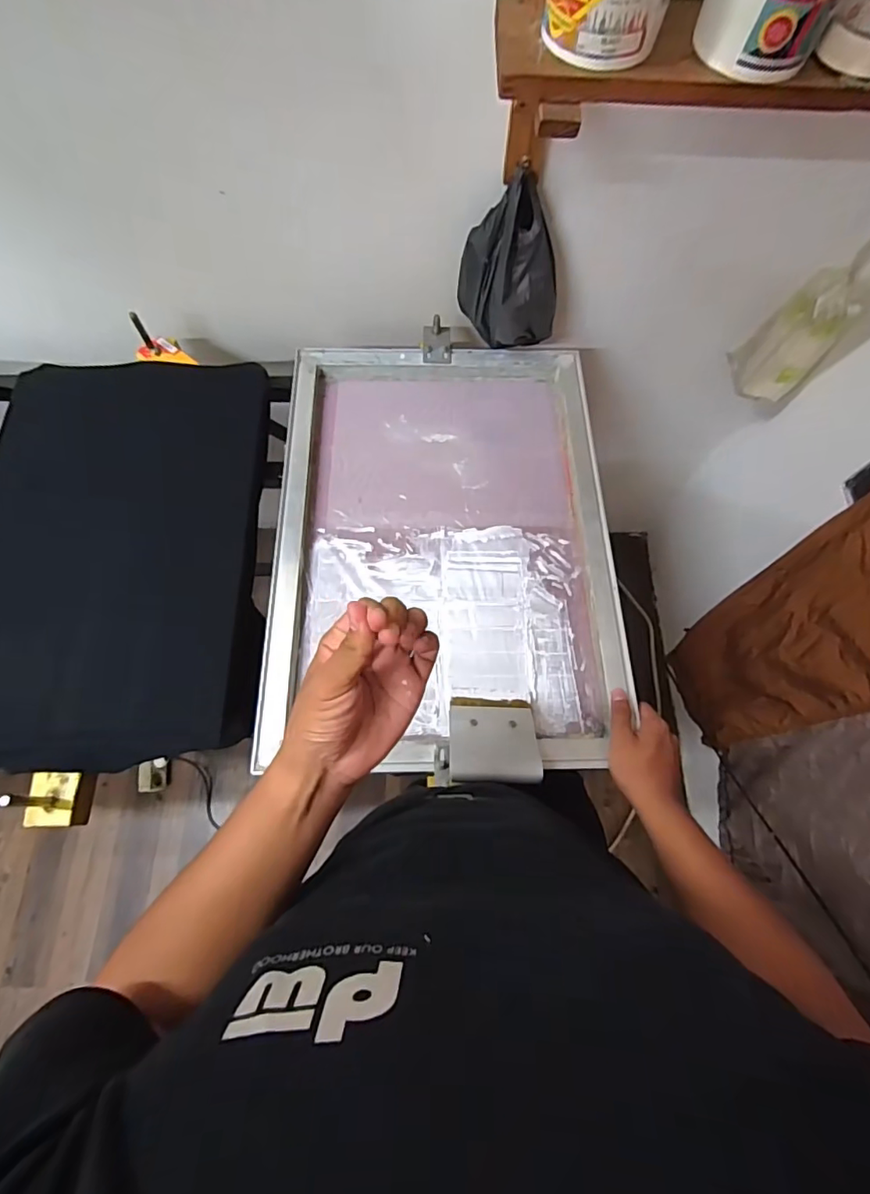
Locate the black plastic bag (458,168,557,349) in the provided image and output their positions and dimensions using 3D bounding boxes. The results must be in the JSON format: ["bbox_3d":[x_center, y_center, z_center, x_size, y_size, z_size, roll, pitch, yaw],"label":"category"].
[{"bbox_3d":[0.121,-0.493,0.820,0.123,0.217,0.129,-22,72,-11],"label":"black plastic bag"}]

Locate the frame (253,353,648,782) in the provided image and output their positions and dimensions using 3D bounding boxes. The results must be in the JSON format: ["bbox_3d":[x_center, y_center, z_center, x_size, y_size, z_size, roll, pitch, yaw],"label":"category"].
[{"bbox_3d":[0.014,-0.099,0.762,0.455,0.043,0.645,0,69,-3],"label":"frame"}]

